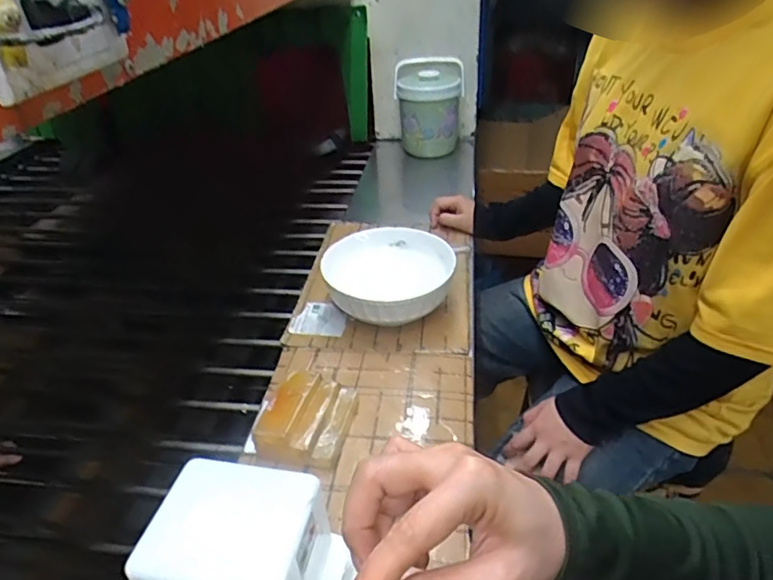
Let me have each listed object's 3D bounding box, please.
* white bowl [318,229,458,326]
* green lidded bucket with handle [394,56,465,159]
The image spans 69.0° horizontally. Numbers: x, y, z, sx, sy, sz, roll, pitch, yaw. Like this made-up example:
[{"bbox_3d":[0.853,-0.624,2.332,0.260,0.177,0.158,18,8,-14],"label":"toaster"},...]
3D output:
[{"bbox_3d":[0.006,-0.009,0.768,0.170,0.078,0.175,-2,34,1],"label":"white bowl"},{"bbox_3d":[0.098,-0.413,1.296,0.156,0.191,0.117,0,34,5],"label":"green lidded bucket with handle"}]

